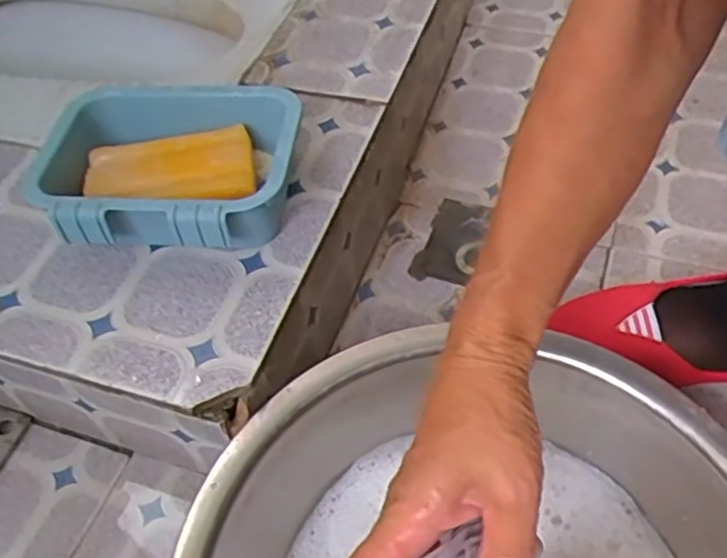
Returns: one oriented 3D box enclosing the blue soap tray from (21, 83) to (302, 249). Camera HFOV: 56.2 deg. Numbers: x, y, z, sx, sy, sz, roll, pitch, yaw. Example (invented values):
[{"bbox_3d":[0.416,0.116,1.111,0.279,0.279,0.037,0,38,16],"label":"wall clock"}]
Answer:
[{"bbox_3d":[-0.138,-0.075,0.490,0.187,0.061,0.144,4,53,8],"label":"blue soap tray"}]

